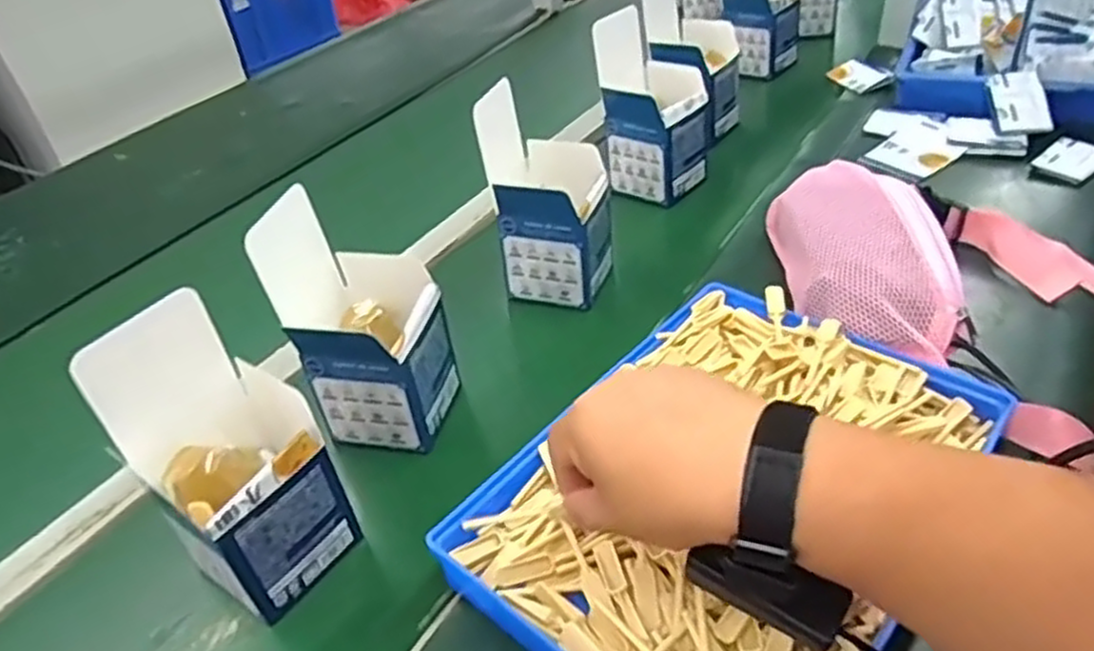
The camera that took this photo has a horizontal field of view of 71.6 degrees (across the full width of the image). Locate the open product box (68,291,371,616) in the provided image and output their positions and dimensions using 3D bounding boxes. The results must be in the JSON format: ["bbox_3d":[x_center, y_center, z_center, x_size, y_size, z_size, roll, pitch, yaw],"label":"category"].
[{"bbox_3d":[-0.189,0.083,0.458,0.091,0.179,0.094,-34,46,-29],"label":"open product box"}]

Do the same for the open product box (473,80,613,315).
[{"bbox_3d":[0.002,-0.114,0.674,0.098,0.162,0.092,7,41,17],"label":"open product box"}]

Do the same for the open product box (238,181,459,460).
[{"bbox_3d":[-0.132,-0.002,0.550,0.094,0.167,0.086,6,41,15],"label":"open product box"}]

